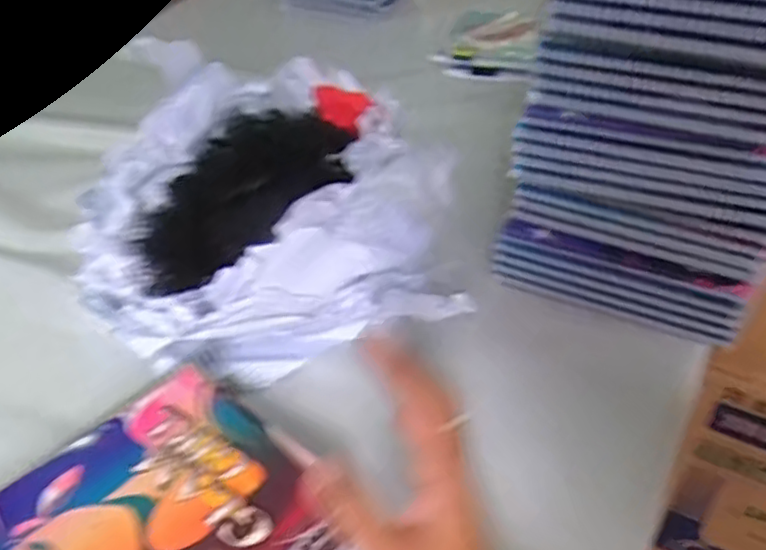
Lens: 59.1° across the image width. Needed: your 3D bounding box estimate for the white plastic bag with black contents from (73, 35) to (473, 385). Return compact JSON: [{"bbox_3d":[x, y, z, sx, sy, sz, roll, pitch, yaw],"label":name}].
[{"bbox_3d":[-0.109,-0.067,0.592,0.303,0.124,0.309,-5,39,-6],"label":"white plastic bag with black contents"}]

